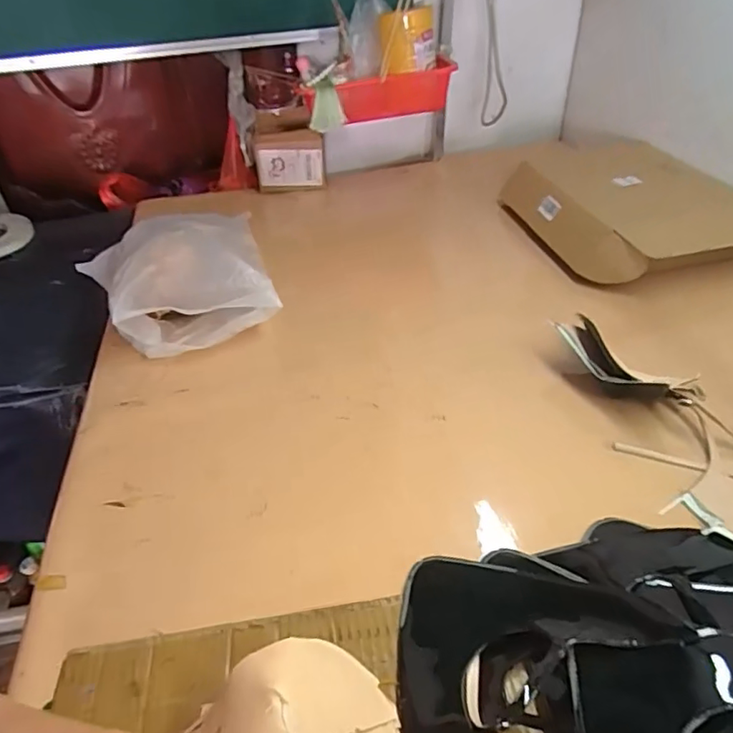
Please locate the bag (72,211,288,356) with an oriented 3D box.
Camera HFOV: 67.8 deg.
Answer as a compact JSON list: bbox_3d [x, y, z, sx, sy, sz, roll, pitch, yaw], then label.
[{"bbox_3d":[-0.286,-0.143,0.827,0.235,0.116,0.308,-20,41,-19],"label":"bag"}]

